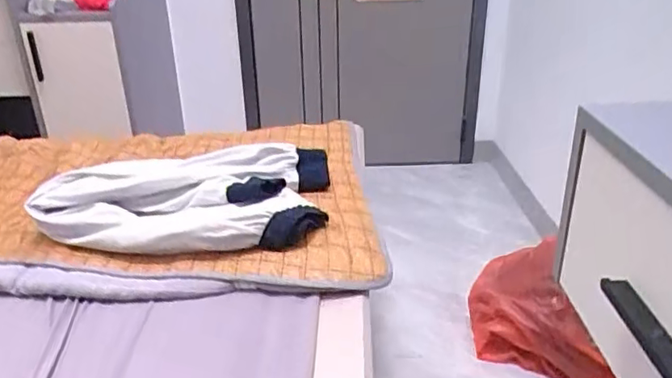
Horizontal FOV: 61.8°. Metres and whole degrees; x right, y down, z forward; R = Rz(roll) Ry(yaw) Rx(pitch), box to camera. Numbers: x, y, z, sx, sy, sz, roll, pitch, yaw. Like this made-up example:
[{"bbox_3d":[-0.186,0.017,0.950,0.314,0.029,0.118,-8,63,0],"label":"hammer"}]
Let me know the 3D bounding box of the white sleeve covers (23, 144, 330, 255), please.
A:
[{"bbox_3d":[-0.228,0.002,0.874,0.406,0.074,0.261,1,26,3],"label":"white sleeve covers"}]

